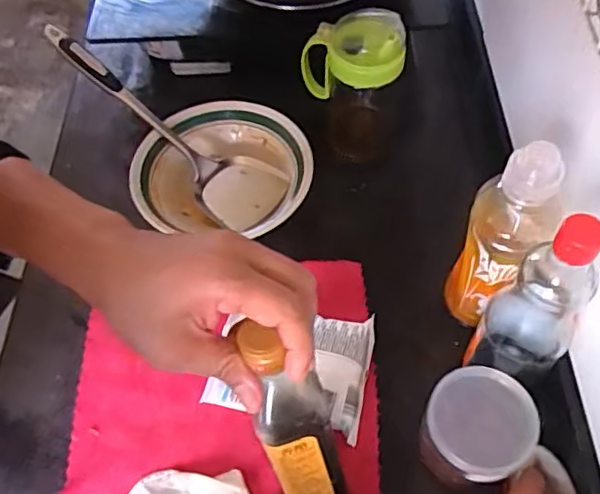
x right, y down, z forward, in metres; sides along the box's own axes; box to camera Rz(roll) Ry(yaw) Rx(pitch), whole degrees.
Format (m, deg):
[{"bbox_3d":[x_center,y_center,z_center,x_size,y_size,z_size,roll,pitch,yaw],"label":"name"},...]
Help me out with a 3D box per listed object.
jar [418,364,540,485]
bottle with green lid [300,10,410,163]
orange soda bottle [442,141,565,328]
[{"bbox_3d":[0.148,0.157,0.519,0.082,0.080,0.085,-1,58,1],"label":"jar"},{"bbox_3d":[0.057,-0.182,0.698,0.104,0.162,0.086,0,58,2],"label":"bottle with green lid"},{"bbox_3d":[0.169,-0.005,0.516,0.060,0.210,0.055,39,67,22],"label":"orange soda bottle"}]

